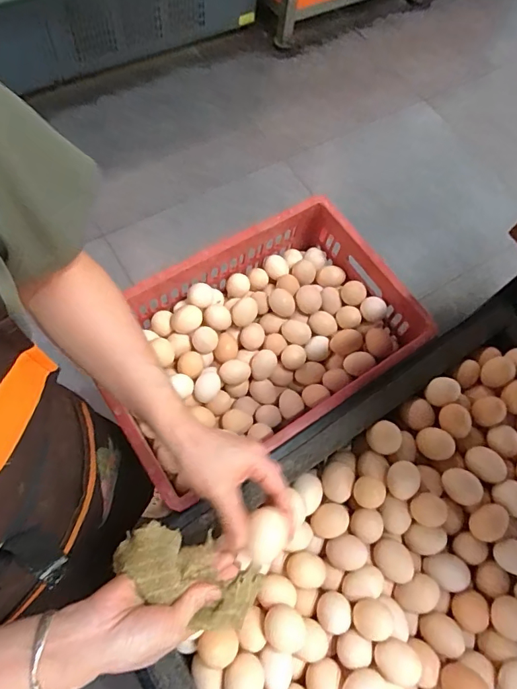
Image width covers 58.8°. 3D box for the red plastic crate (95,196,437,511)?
[{"bbox_3d":[0.003,0.005,0.730,0.466,0.177,0.306,-31,74,-17],"label":"red plastic crate"}]

